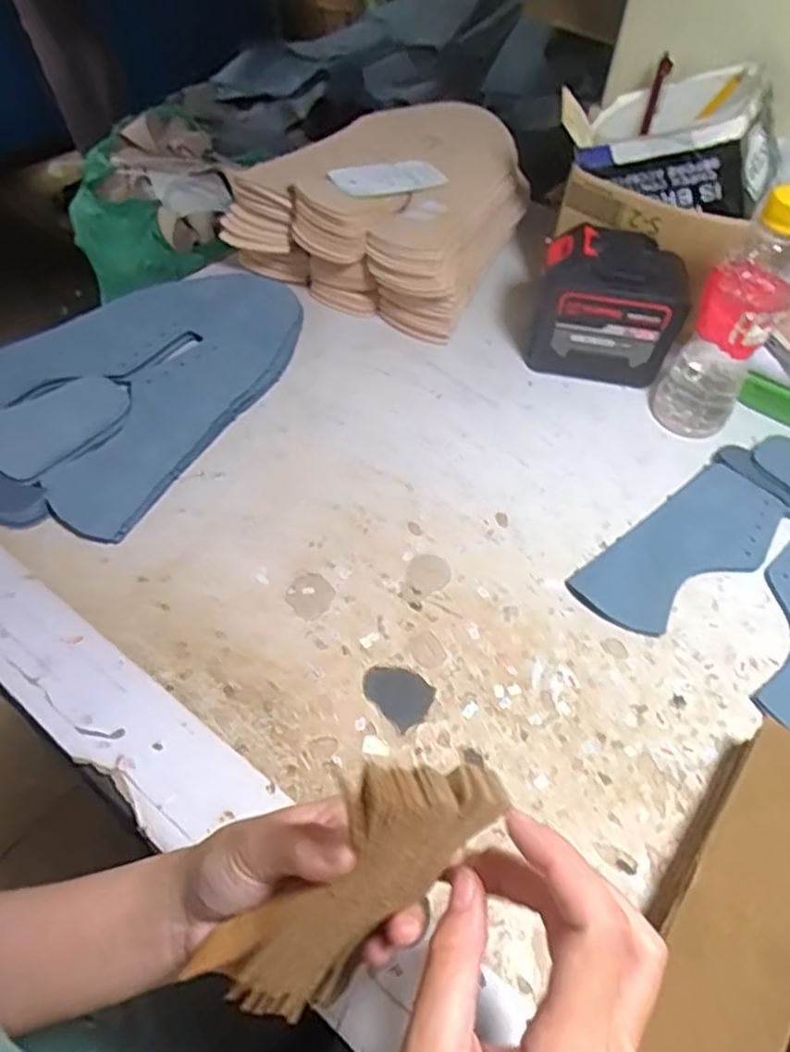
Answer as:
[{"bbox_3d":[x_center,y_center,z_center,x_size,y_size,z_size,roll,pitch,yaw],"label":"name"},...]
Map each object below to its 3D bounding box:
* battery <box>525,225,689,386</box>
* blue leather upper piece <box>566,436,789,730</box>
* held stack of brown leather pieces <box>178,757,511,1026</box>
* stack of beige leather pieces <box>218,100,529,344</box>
[{"bbox_3d":[0.178,-0.184,0.588,0.114,0.107,0.073,10,52,3],"label":"battery"},{"bbox_3d":[0.260,0.020,0.482,0.179,0.018,0.228,34,57,20],"label":"blue leather upper piece"},{"bbox_3d":[-0.019,0.134,0.254,0.050,0.140,0.016,28,21,-20],"label":"held stack of brown leather pieces"},{"bbox_3d":[-0.001,-0.310,0.672,0.216,0.096,0.231,24,54,14],"label":"stack of beige leather pieces"}]

